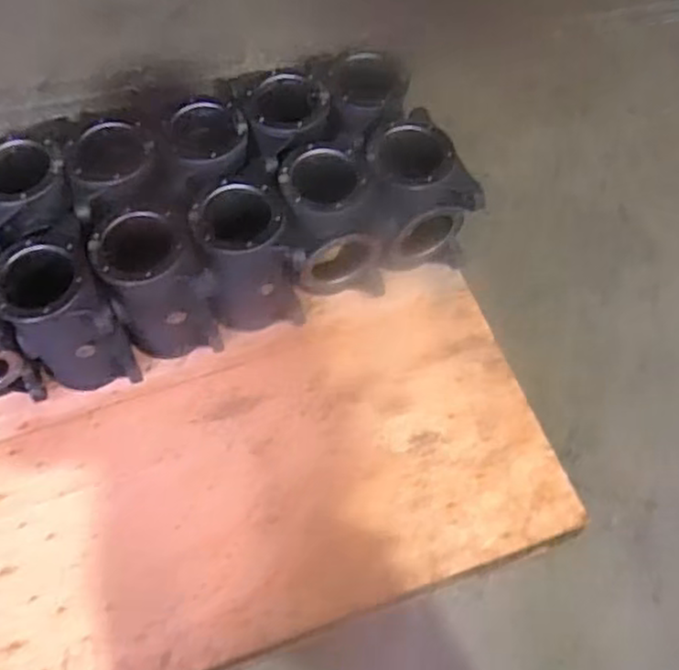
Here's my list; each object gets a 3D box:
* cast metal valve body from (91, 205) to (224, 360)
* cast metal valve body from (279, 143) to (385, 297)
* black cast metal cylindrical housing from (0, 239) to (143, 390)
[{"bbox_3d":[-0.324,-0.088,1.300,0.180,0.300,0.148,-15,64,-8],"label":"cast metal valve body"},{"bbox_3d":[-0.021,-0.213,1.373,0.159,0.232,0.187,-15,64,-8],"label":"cast metal valve body"},{"bbox_3d":[-0.475,-0.019,1.266,0.162,0.277,0.201,-29,67,-15],"label":"black cast metal cylindrical housing"}]

